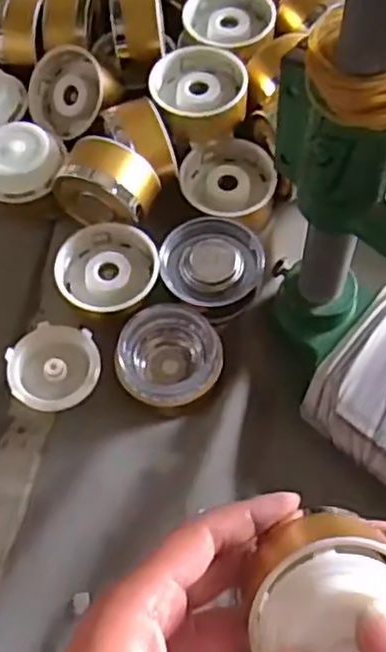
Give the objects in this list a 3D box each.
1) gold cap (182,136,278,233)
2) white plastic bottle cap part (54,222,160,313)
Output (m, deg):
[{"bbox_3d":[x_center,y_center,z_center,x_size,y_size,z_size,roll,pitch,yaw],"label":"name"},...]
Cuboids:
[{"bbox_3d":[0.028,-0.101,0.503,0.068,0.023,0.068,-12,67,-2],"label":"gold cap"},{"bbox_3d":[-0.057,-0.037,0.486,0.067,0.036,0.066,-1,63,2],"label":"white plastic bottle cap part"}]

